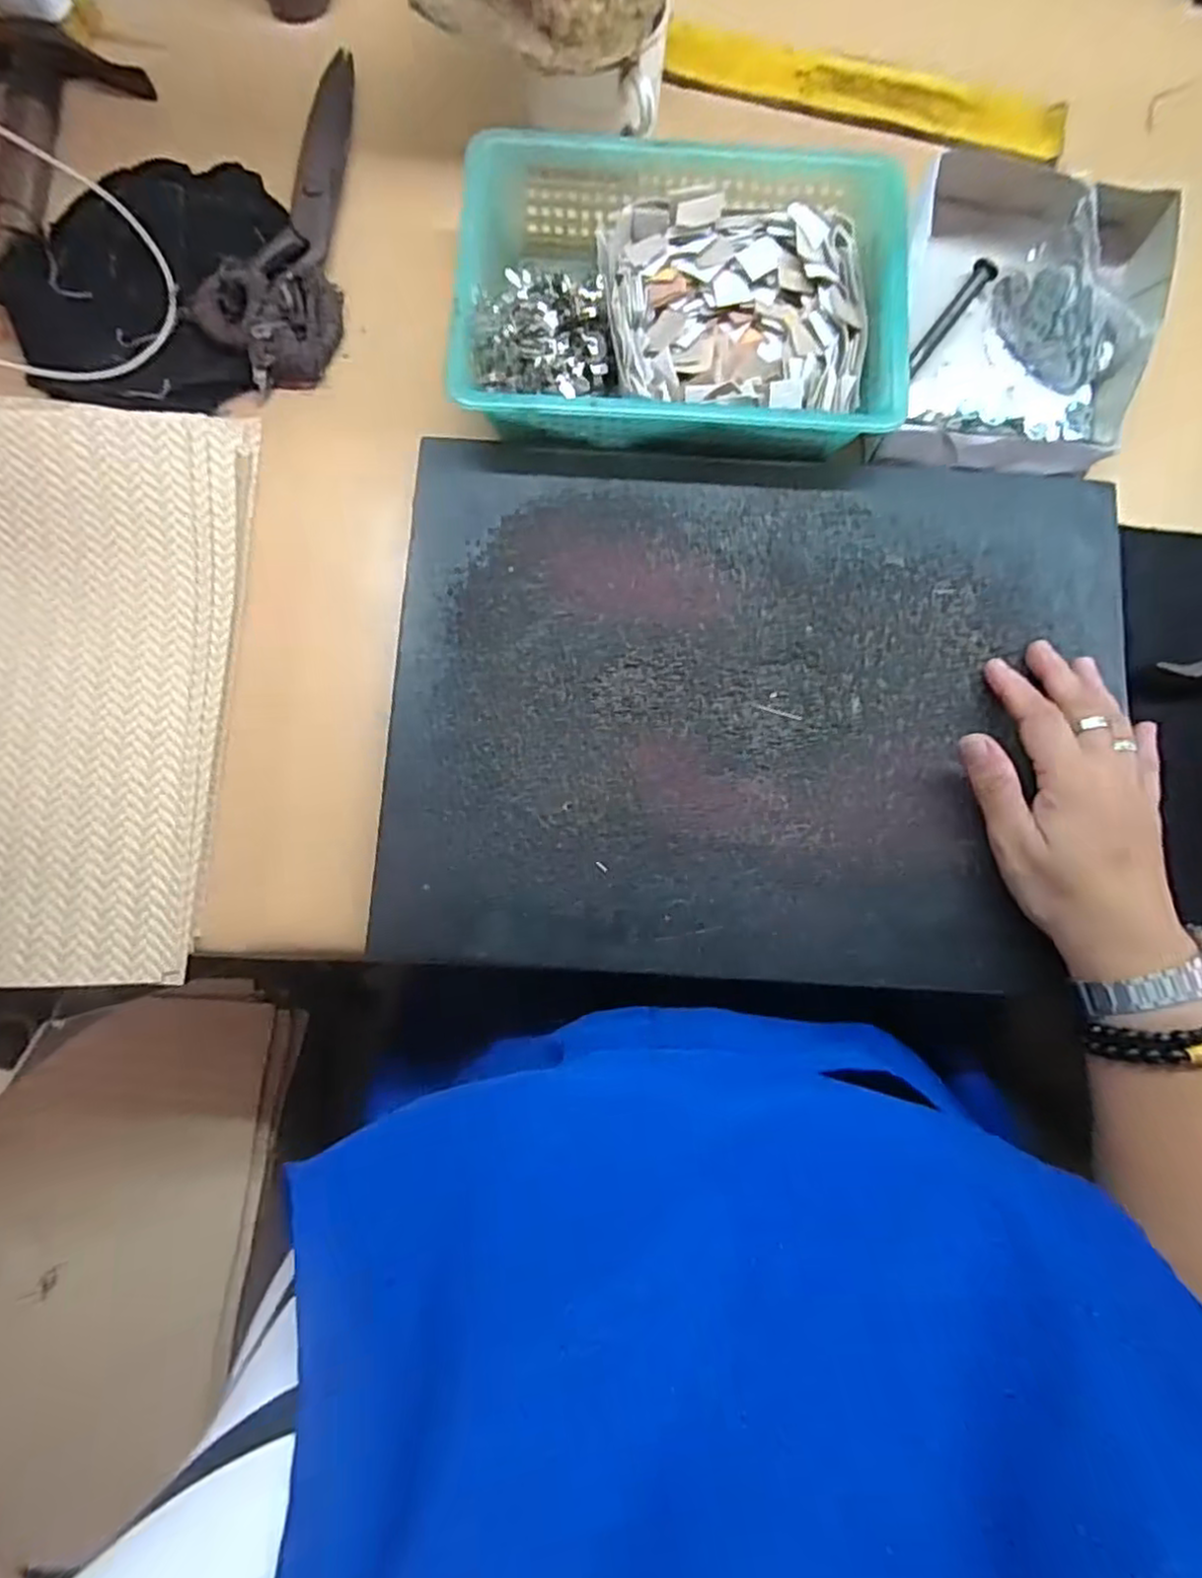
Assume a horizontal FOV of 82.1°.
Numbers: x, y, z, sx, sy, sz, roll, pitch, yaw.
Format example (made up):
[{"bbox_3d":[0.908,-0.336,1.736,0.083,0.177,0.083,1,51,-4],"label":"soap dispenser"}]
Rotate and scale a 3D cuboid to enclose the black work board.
[{"bbox_3d":[0.083,-0.053,0.384,0.386,0.018,0.302,3,80,0],"label":"black work board"}]

